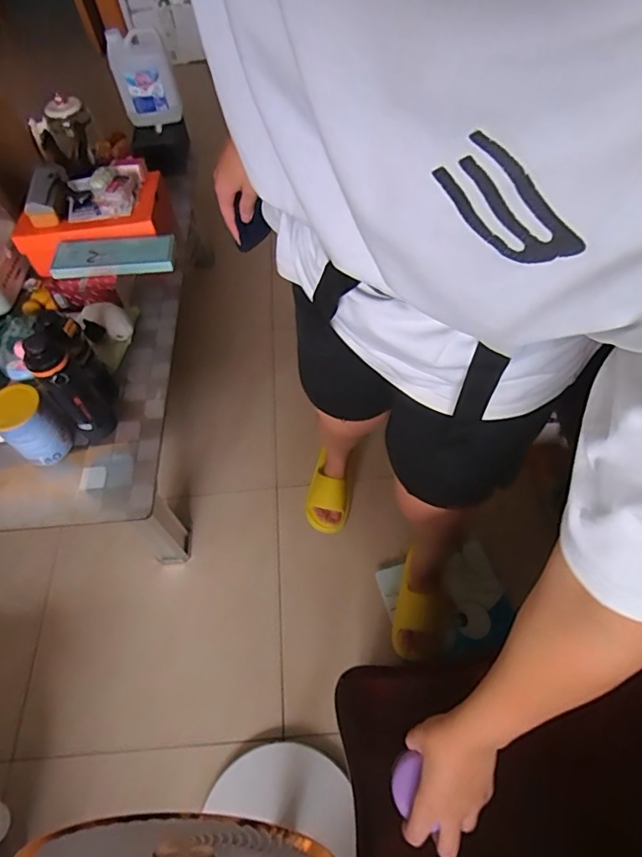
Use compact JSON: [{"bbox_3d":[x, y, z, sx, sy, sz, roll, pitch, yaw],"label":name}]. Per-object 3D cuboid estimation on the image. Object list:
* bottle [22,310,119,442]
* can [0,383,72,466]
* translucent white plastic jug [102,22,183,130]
[{"bbox_3d":[-0.476,-0.098,1.001,0.120,0.243,0.134,-37,62,-18],"label":"bottle"},{"bbox_3d":[-0.579,-0.010,1.021,0.105,0.140,0.102,35,67,24],"label":"can"},{"bbox_3d":[-0.488,-0.964,1.425,0.171,0.239,0.085,-27,47,-21],"label":"translucent white plastic jug"}]

